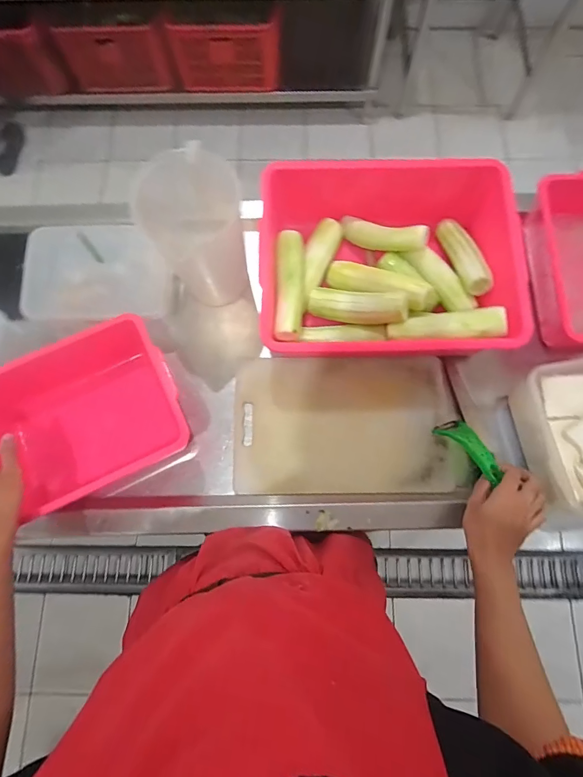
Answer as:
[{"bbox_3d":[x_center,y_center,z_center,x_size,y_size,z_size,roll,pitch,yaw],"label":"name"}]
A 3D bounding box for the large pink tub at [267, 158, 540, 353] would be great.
[{"bbox_3d":[0.152,-0.215,0.651,0.387,0.120,0.309,4,77,1],"label":"large pink tub"}]

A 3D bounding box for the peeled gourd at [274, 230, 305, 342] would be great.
[{"bbox_3d":[-0.002,-0.161,0.630,0.044,0.051,0.181,1,77,1],"label":"peeled gourd"}]

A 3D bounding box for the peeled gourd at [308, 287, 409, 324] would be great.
[{"bbox_3d":[0.103,-0.134,0.635,0.157,0.044,0.046,10,76,25],"label":"peeled gourd"}]

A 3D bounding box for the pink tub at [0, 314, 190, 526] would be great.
[{"bbox_3d":[-0.326,0.043,0.612,0.301,0.104,0.211,-28,78,-6],"label":"pink tub"}]

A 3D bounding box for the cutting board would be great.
[{"bbox_3d":[0.095,0.059,0.651,0.373,0.025,0.227,1,77,0],"label":"cutting board"}]

